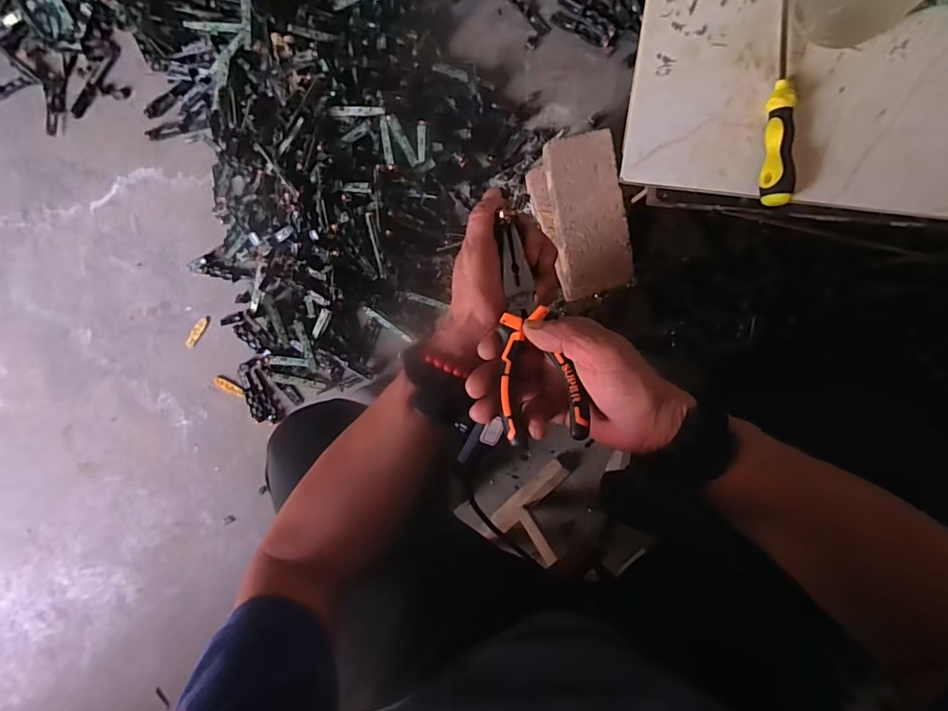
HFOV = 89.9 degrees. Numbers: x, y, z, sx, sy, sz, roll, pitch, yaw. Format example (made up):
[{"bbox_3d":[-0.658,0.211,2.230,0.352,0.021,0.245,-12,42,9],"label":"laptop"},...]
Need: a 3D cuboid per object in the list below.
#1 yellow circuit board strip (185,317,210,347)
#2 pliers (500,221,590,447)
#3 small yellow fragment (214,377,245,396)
[{"bbox_3d":[-0.502,-0.042,0.861,0.019,0.004,0.065,32,96,0],"label":"yellow circuit board strip"},{"bbox_3d":[0.037,-0.019,0.336,0.051,0.019,0.159,-12,75,9],"label":"pliers"},{"bbox_3d":[-0.452,0.059,0.877,0.061,0.007,0.018,25,96,1],"label":"small yellow fragment"}]

